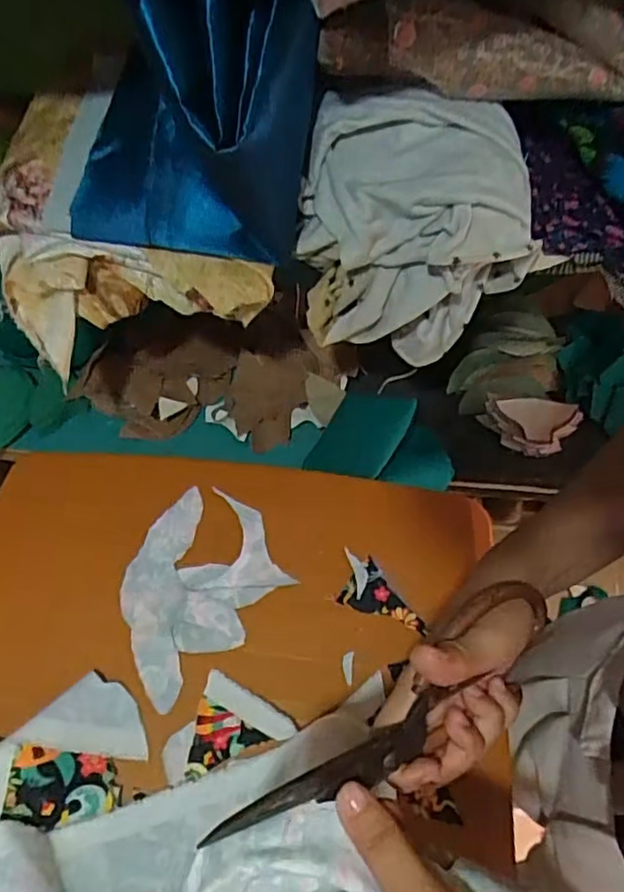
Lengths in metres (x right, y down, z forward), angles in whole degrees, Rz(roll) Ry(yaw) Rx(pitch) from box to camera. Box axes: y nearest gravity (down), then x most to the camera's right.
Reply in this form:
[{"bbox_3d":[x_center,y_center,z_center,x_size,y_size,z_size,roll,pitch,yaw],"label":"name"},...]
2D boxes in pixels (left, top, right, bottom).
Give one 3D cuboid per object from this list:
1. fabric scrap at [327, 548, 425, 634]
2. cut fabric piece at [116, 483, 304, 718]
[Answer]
[{"bbox_3d":[0.063,0.125,0.543,0.081,0.008,0.051,16,60,10],"label":"fabric scrap"},{"bbox_3d":[-0.106,0.120,0.546,0.129,0.006,0.170,35,65,19],"label":"cut fabric piece"}]

